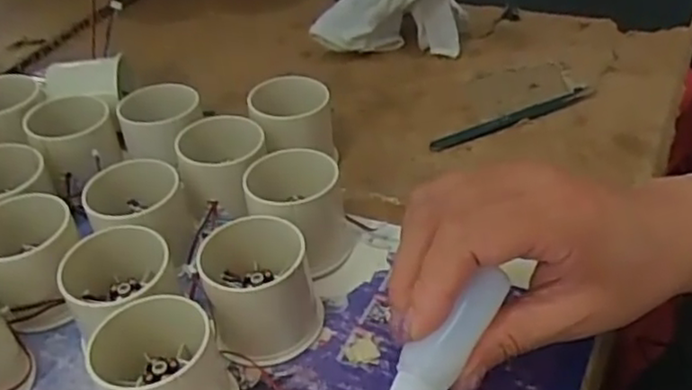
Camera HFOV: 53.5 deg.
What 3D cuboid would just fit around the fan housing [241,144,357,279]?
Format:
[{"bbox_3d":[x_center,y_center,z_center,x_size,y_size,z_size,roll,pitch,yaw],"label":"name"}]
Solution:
[{"bbox_3d":[-0.022,0.009,0.375,0.056,0.049,0.059,-3,39,3],"label":"fan housing"}]

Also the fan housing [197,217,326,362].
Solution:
[{"bbox_3d":[-0.041,0.045,0.333,0.051,0.049,0.051,-10,40,-6],"label":"fan housing"}]

